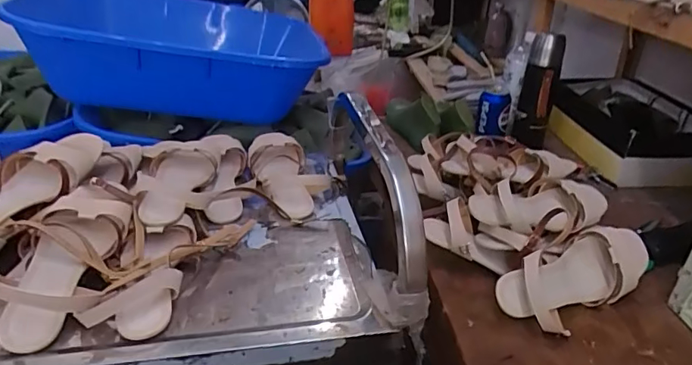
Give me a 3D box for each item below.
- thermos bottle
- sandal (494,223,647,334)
[{"bbox_3d":[0.394,-0.185,1.031,0.067,0.223,0.067,11,29,16],"label":"thermos bottle"},{"bbox_3d":[0.292,0.119,0.634,0.217,0.069,0.082,-15,32,-29],"label":"sandal"}]

